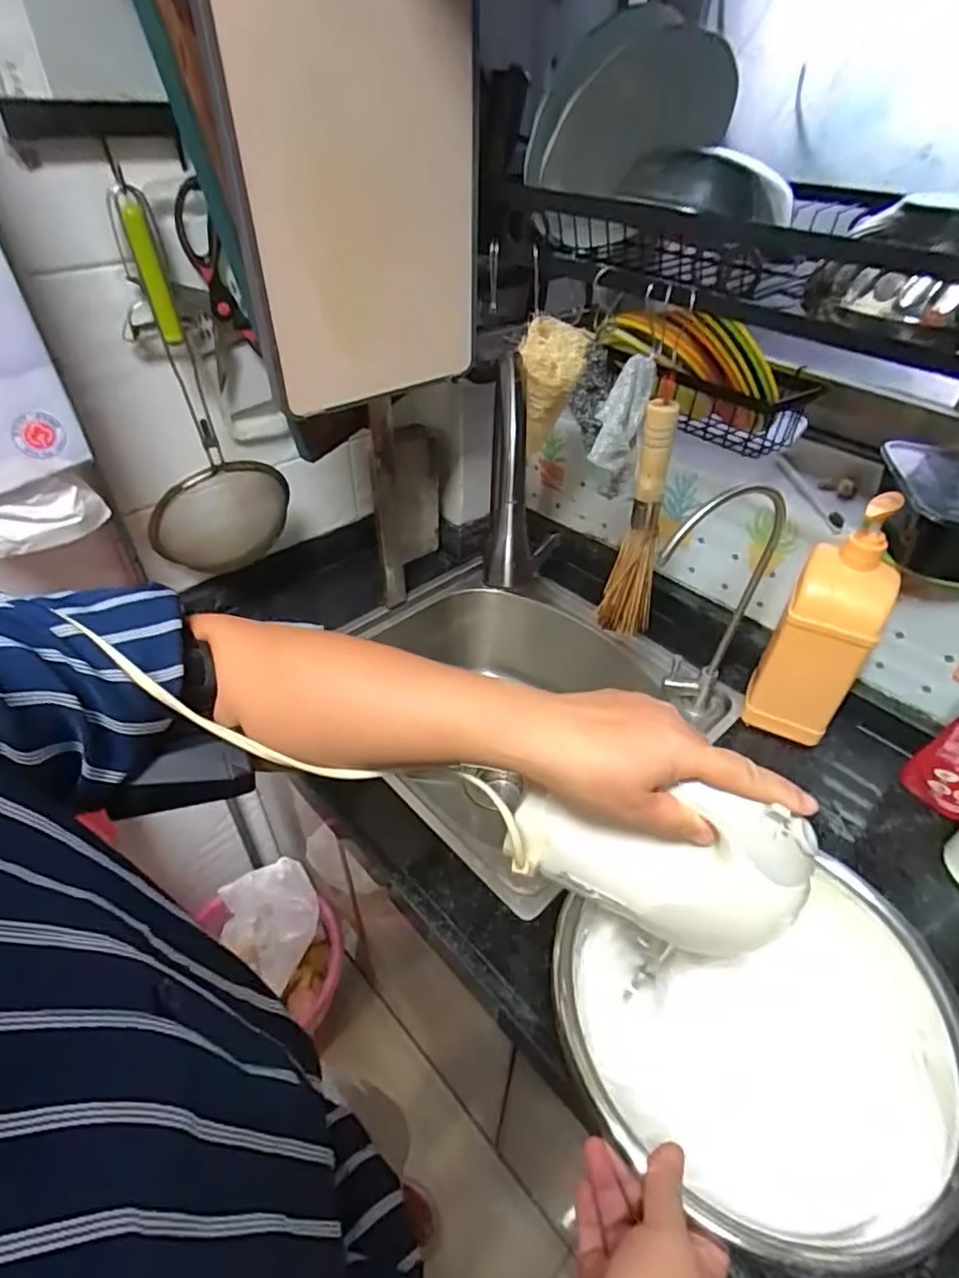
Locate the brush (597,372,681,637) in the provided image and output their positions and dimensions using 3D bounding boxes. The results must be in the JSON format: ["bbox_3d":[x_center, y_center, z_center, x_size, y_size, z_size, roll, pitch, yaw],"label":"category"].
[{"bbox_3d":[0.166,-0.116,0.624,0.049,0.258,0.038,14,43,13],"label":"brush"}]

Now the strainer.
[{"bbox_3d":[-0.313,-0.237,0.684,0.153,0.394,0.053,-21,47,-23],"label":"strainer"}]

